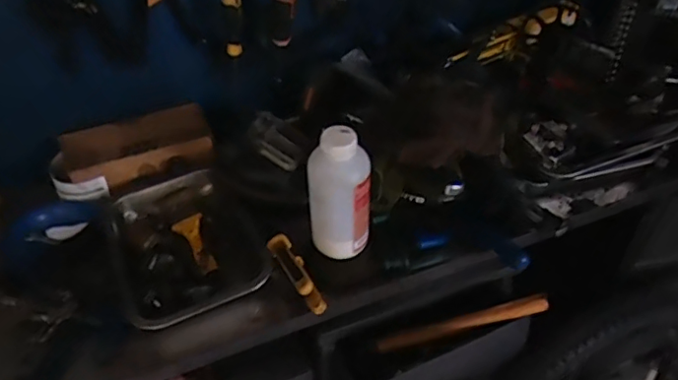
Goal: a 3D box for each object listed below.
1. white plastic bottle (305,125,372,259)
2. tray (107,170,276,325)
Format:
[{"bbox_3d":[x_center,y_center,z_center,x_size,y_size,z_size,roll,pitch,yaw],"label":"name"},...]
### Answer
[{"bbox_3d":[0.003,0.014,0.696,0.074,0.195,0.058,-32,50,-32],"label":"white plastic bottle"},{"bbox_3d":[-0.216,0.073,0.790,0.184,0.037,0.262,-19,45,-21],"label":"tray"}]

